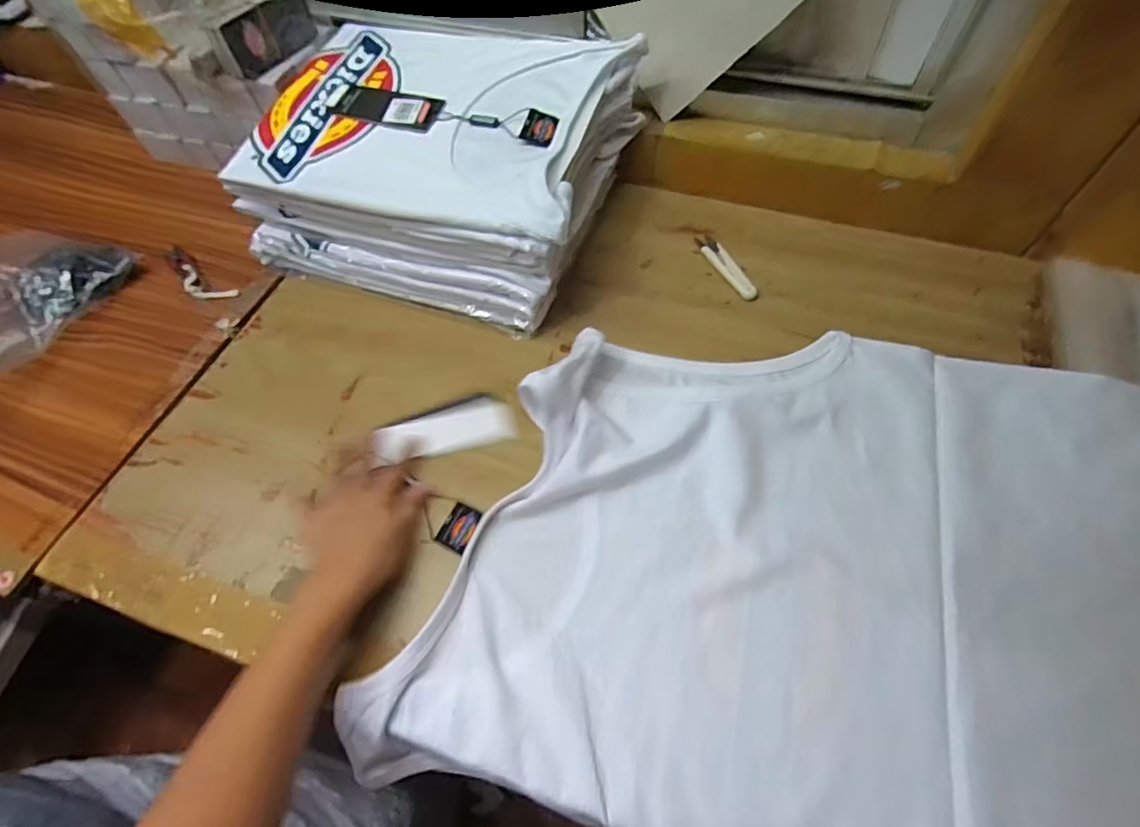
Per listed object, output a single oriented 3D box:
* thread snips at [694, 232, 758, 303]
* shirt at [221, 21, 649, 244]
[{"bbox_3d":[0.167,-0.159,0.588,0.026,0.005,0.101,-21,60,-9],"label":"thread snips"},{"bbox_3d":[-0.133,-0.298,0.546,0.348,0.037,0.273,15,61,12],"label":"shirt"}]

